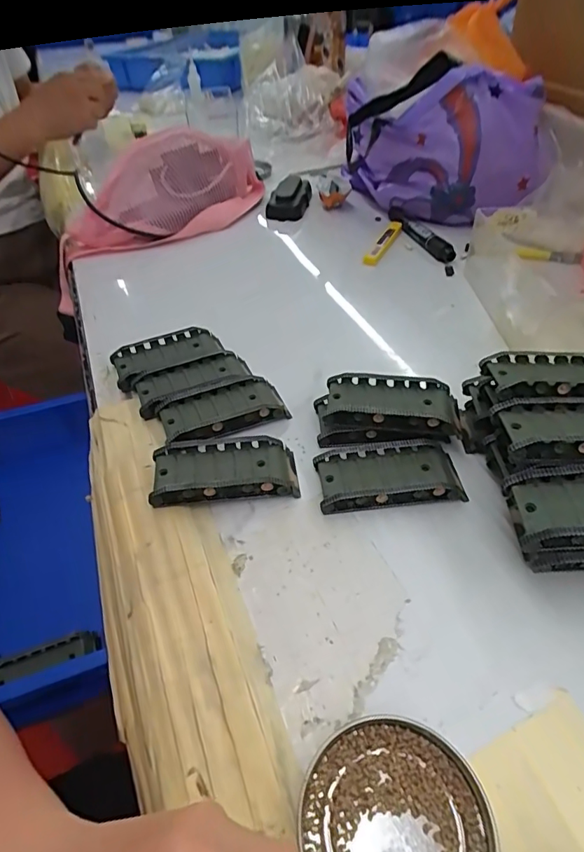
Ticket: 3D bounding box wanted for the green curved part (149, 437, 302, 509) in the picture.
[{"bbox_3d":[-0.046,0.029,0.333,0.095,0.023,0.045,-5,45,-4],"label":"green curved part"}]

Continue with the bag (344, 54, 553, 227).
[{"bbox_3d":[0.187,-0.351,0.600,0.244,0.158,0.118,10,46,11],"label":"bag"}]

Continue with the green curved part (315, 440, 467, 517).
[{"bbox_3d":[0.066,0.033,0.330,0.094,0.020,0.044,-4,45,-3],"label":"green curved part"}]

